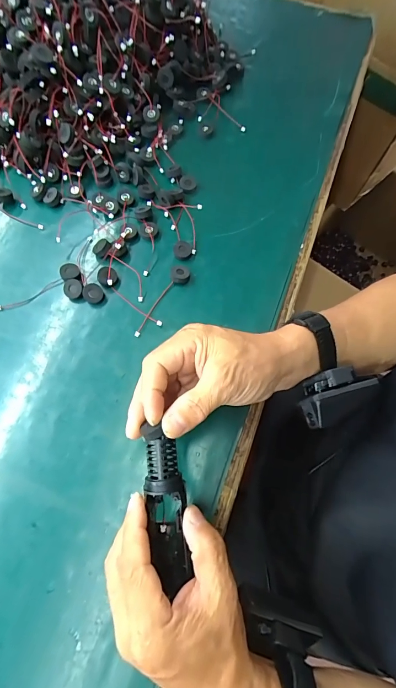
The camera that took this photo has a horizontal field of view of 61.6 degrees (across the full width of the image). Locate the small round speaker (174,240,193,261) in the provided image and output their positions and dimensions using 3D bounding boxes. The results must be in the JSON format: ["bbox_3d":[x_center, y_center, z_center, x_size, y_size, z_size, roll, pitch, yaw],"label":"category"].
[{"bbox_3d":[-0.017,-0.108,0.381,0.021,0.006,0.024,1,71,-2],"label":"small round speaker"}]

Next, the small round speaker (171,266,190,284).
[{"bbox_3d":[-0.019,-0.077,0.368,0.020,0.009,0.021,1,71,-2],"label":"small round speaker"}]

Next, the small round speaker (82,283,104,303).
[{"bbox_3d":[-0.113,-0.054,0.358,0.020,0.012,0.019,1,71,-2],"label":"small round speaker"}]

